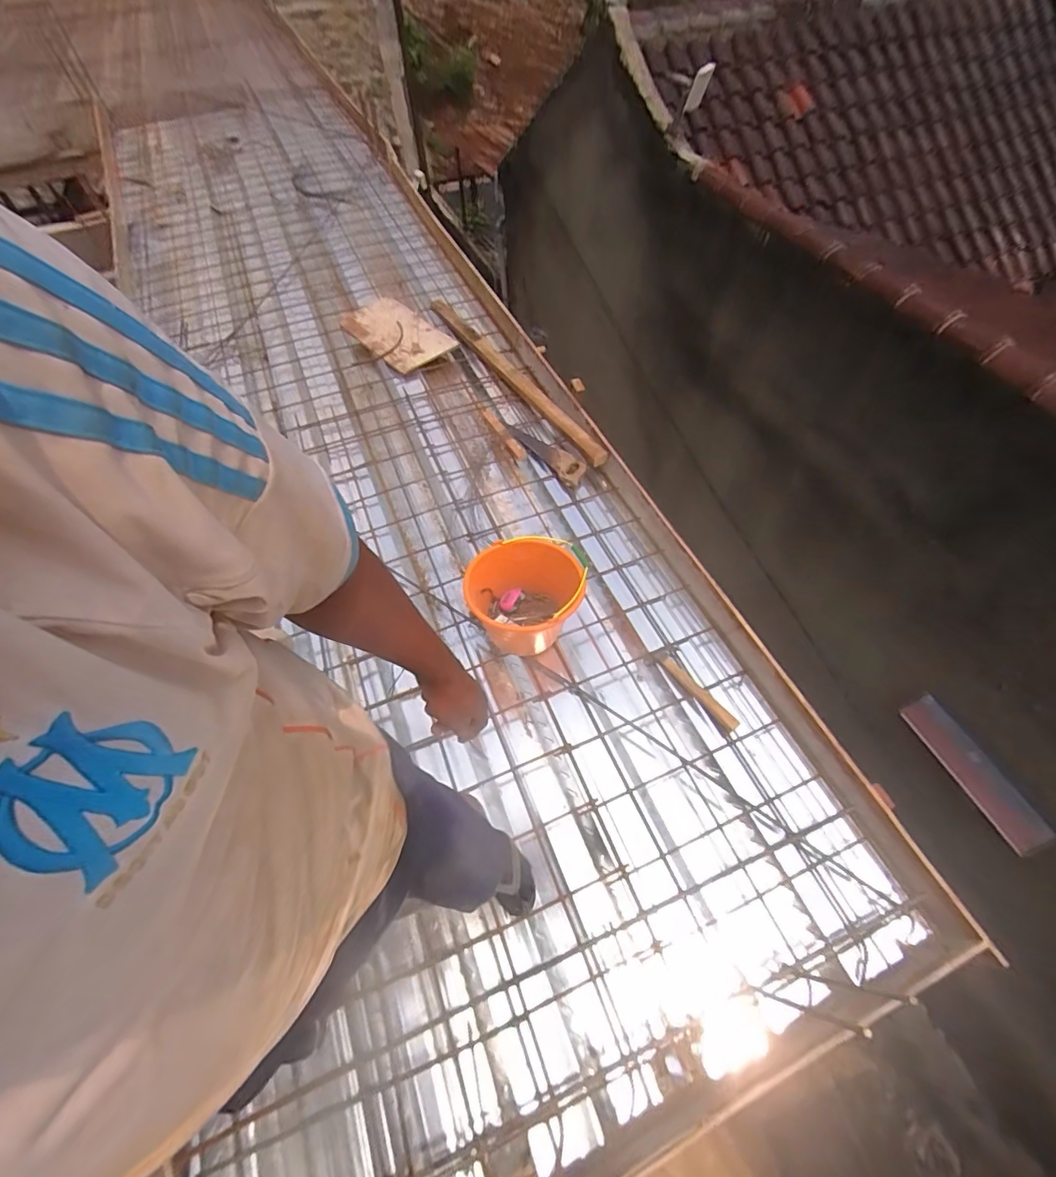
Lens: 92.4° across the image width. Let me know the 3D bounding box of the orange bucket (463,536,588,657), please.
[{"bbox_3d":[-0.002,0.023,1.453,0.324,0.231,0.309,-1,58,1],"label":"orange bucket"}]

